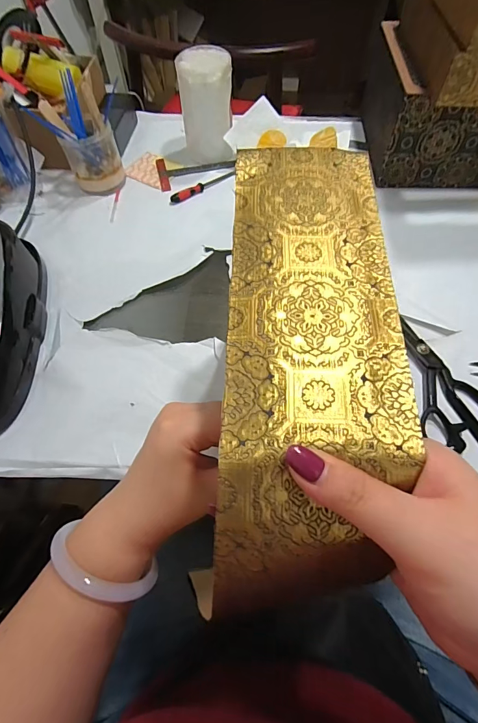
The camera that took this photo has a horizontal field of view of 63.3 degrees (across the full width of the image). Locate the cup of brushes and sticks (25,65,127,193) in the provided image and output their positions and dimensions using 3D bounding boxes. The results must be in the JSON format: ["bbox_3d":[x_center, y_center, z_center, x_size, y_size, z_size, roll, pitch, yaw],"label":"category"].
[{"bbox_3d":[-0.241,-0.353,0.612,0.098,0.137,0.090,25,64,14],"label":"cup of brushes and sticks"}]

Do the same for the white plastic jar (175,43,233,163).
[{"bbox_3d":[-0.051,-0.416,0.635,0.081,0.144,0.087,0,61,1],"label":"white plastic jar"}]

